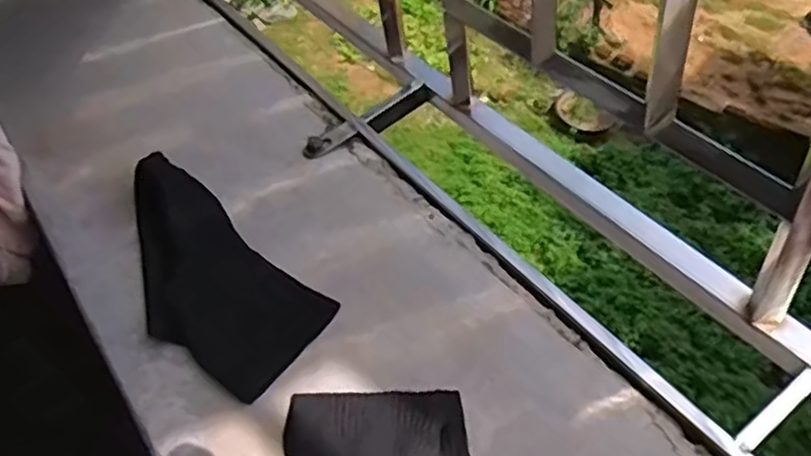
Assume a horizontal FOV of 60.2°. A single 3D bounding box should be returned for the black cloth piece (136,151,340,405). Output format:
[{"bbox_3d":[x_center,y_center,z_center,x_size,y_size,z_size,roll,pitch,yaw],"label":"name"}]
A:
[{"bbox_3d":[-0.164,0.030,0.549,0.099,0.021,0.239,-37,54,-27],"label":"black cloth piece"}]

